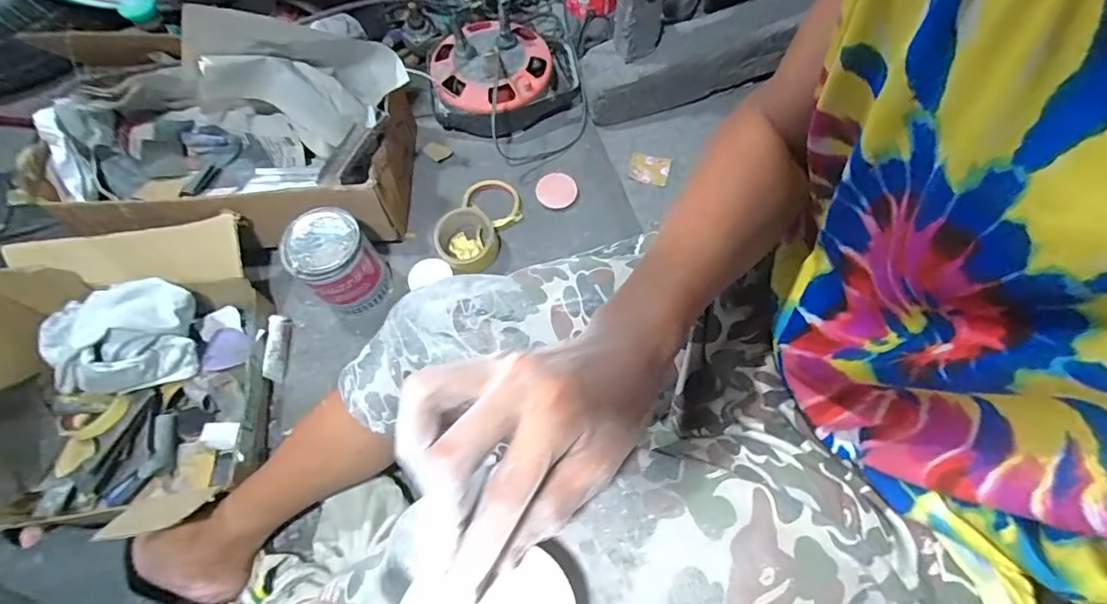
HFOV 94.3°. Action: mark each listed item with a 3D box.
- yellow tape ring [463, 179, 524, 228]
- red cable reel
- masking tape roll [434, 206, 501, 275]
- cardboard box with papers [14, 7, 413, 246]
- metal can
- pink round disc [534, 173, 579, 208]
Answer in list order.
[{"bbox_3d":[-0.099,-0.160,0.833,0.086,0.012,0.091,0,66,0],"label":"yellow tape ring"},{"bbox_3d":[-0.086,-0.393,0.882,0.244,0.111,0.208,-12,66,-5],"label":"red cable reel"},{"bbox_3d":[-0.130,-0.093,0.774,0.091,0.053,0.078,-23,68,-9],"label":"masking tape roll"},{"bbox_3d":[-0.462,-0.241,0.702,0.470,0.241,0.234,1,66,1],"label":"cardboard box with papers"},{"bbox_3d":[-0.300,-0.053,0.724,0.101,0.135,0.093,0,67,0],"label":"metal can"},{"bbox_3d":[0.005,-0.184,0.845,0.066,0.010,0.063,0,66,0],"label":"pink round disc"}]

